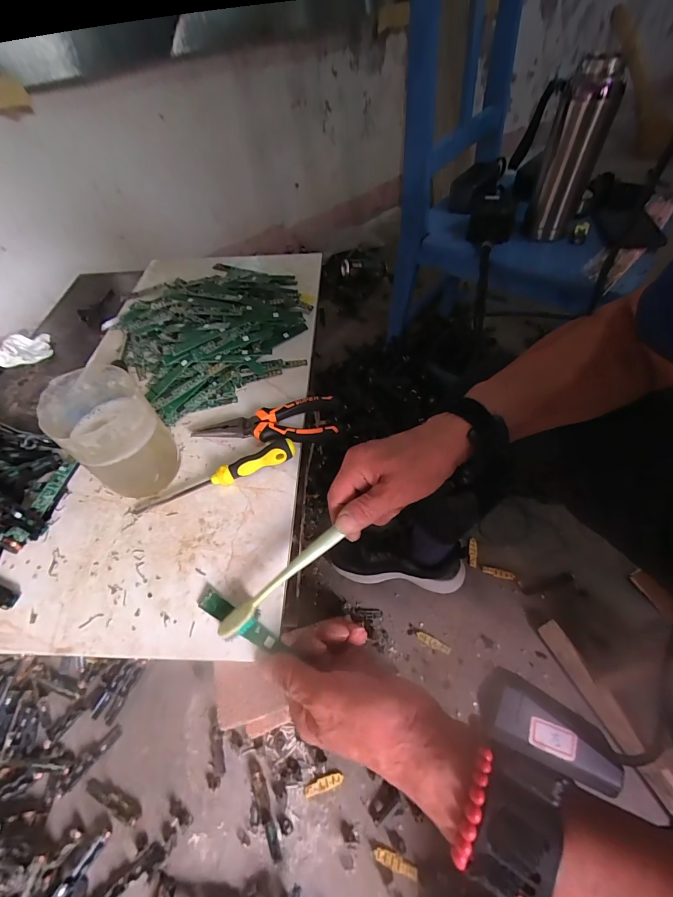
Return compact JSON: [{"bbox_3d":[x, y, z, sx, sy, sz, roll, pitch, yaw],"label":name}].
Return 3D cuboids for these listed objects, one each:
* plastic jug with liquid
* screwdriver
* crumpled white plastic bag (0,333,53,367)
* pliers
[{"bbox_3d":[-0.195,-0.009,0.328,0.075,0.100,0.075,-39,60,-24],"label":"plastic jug with liquid"},{"bbox_3d":[-0.116,0.025,0.355,0.157,0.026,0.020,-19,53,-10],"label":"screwdriver"},{"bbox_3d":[-0.445,-0.141,0.513,0.071,0.023,0.055,-30,56,-17],"label":"crumpled white plastic bag"},{"bbox_3d":[-0.075,-0.030,0.391,0.147,0.020,0.054,-2,52,4],"label":"pliers"}]

